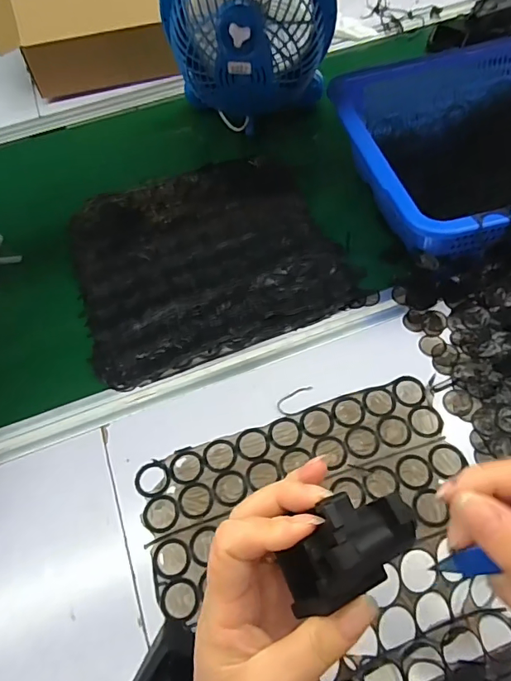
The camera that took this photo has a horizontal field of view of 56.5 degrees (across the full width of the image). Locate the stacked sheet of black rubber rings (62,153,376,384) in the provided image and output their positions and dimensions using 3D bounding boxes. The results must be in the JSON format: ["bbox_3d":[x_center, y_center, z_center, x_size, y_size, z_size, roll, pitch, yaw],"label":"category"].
[{"bbox_3d":[-0.065,-0.117,0.594,0.314,0.025,0.297,-20,58,-8],"label":"stacked sheet of black rubber rings"}]

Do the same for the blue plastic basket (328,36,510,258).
[{"bbox_3d":[0.302,-0.227,0.567,0.377,0.120,0.307,-12,57,-4],"label":"blue plastic basket"}]

